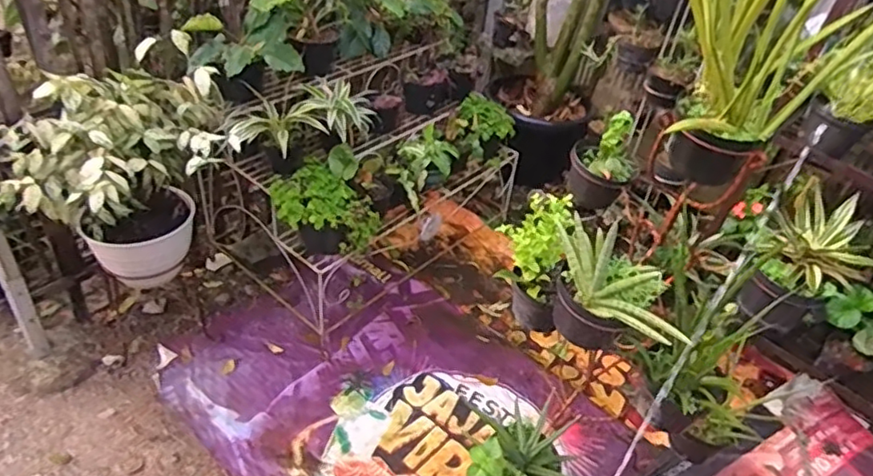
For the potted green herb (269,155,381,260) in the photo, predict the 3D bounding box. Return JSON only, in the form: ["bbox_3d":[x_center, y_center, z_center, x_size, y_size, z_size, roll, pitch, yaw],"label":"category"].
[{"bbox_3d":[-0.331,-0.060,1.746,0.308,0.167,0.256,27,43,21],"label":"potted green herb"}]

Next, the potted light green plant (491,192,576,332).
[{"bbox_3d":[0.214,0.057,1.357,0.182,0.313,0.122,18,40,12],"label":"potted light green plant"}]

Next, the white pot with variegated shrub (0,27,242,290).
[{"bbox_3d":[-0.783,-0.166,1.559,0.344,0.584,0.582,18,40,12],"label":"white pot with variegated shrub"}]

